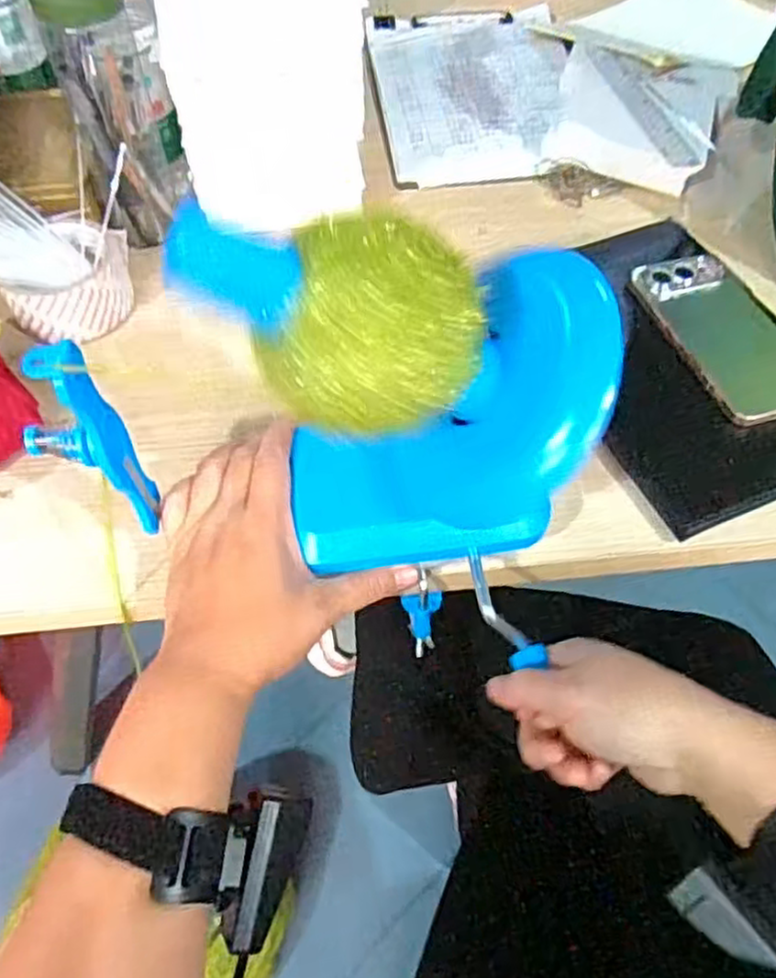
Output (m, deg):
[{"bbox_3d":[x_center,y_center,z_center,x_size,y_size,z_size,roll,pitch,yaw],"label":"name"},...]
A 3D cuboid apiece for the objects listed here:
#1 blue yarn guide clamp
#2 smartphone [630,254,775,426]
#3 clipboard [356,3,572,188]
[{"bbox_3d":[-0.149,-0.018,0.355,0.045,0.120,0.035,-30,60,-20],"label":"blue yarn guide clamp"},{"bbox_3d":[0.244,-0.112,0.517,0.085,0.008,0.155,-14,59,-11],"label":"smartphone"},{"bbox_3d":[0.095,-0.424,0.750,0.214,0.013,0.315,-4,55,-3],"label":"clipboard"}]

